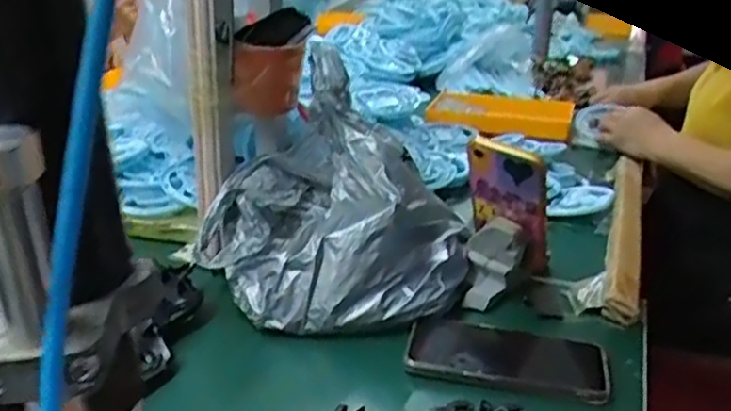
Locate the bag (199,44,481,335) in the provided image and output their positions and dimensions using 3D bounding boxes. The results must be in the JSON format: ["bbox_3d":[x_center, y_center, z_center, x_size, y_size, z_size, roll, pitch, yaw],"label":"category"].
[{"bbox_3d":[-0.026,-0.016,0.655,0.227,0.191,0.207,-12,27,-30],"label":"bag"}]

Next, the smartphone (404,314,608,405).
[{"bbox_3d":[0.116,0.121,0.588,0.157,0.012,0.083,10,24,18],"label":"smartphone"}]

